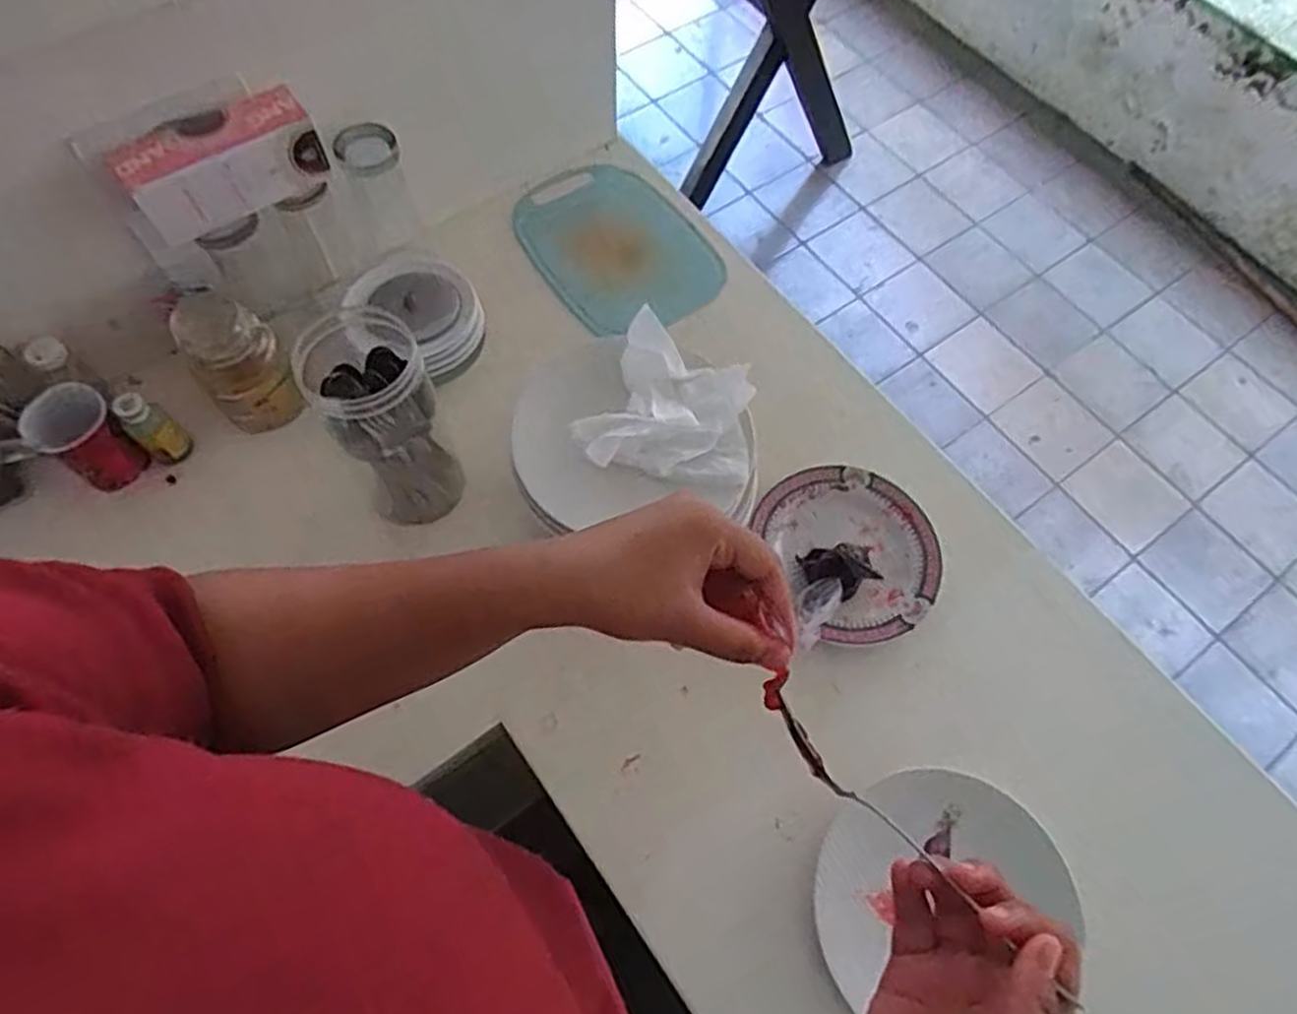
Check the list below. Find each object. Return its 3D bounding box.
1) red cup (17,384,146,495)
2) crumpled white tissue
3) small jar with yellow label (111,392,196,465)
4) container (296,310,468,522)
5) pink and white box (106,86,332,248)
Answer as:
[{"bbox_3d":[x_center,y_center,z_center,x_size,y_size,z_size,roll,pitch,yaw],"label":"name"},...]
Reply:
[{"bbox_3d":[-0.501,-0.063,0.698,0.065,0.080,0.063,33,68,12],"label":"red cup"},{"bbox_3d":[0.025,-0.079,0.662,0.138,0.031,0.145,23,67,10],"label":"crumpled white tissue"},{"bbox_3d":[-0.446,-0.069,0.705,0.033,0.085,0.037,35,69,13],"label":"small jar with yellow label"},{"bbox_3d":[-0.214,-0.069,0.650,0.084,0.196,0.086,-23,68,-12],"label":"container"},{"bbox_3d":[-0.344,-0.280,0.639,0.146,0.066,0.047,-31,70,-15],"label":"pink and white box"}]

